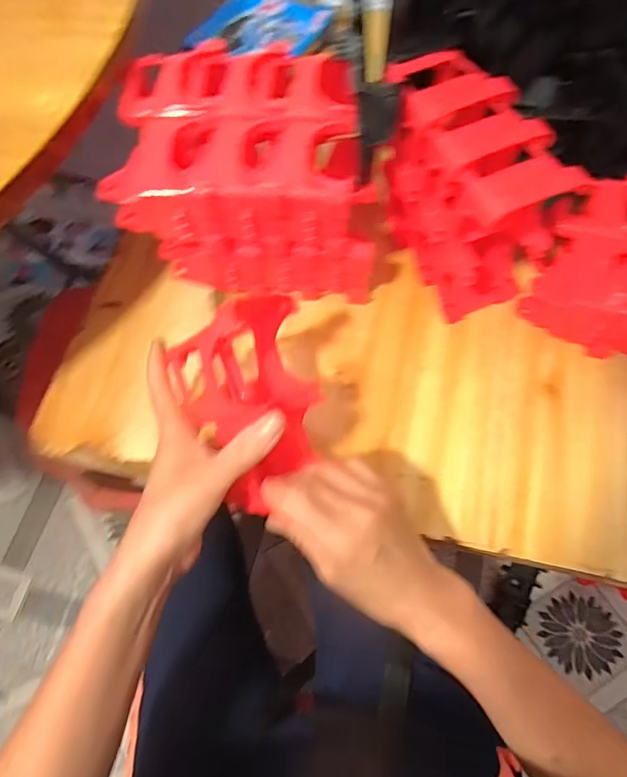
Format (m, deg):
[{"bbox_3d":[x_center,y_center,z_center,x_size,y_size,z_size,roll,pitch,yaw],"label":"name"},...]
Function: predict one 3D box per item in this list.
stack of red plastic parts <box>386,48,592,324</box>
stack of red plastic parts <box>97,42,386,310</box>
[{"bbox_3d":[0.127,-0.180,0.434,0.087,0.148,0.181,-22,70,-7],"label":"stack of red plastic parts"},{"bbox_3d":[-0.054,-0.181,0.433,0.205,0.134,0.148,1,69,2],"label":"stack of red plastic parts"}]

